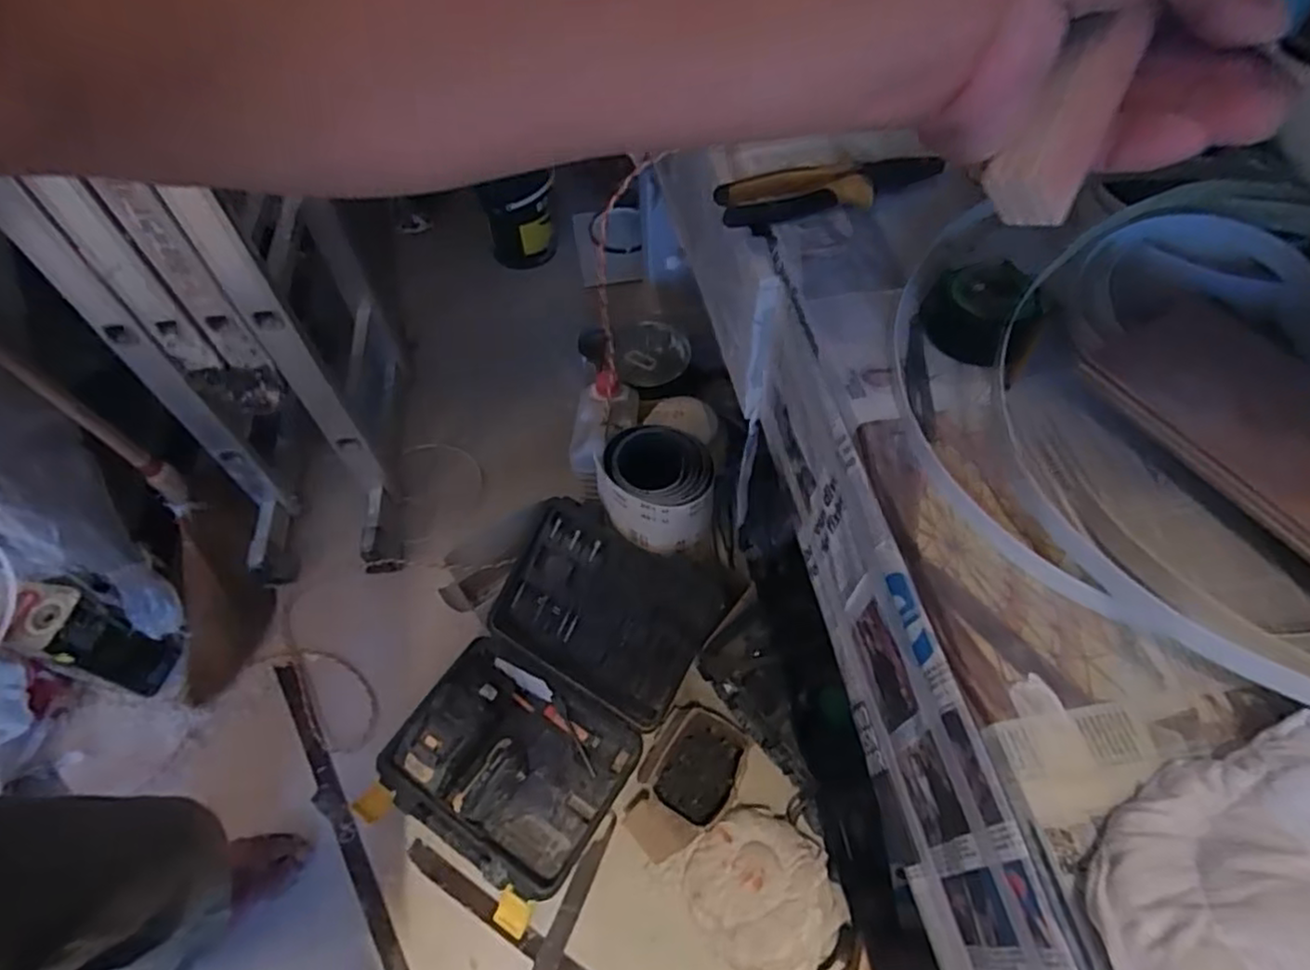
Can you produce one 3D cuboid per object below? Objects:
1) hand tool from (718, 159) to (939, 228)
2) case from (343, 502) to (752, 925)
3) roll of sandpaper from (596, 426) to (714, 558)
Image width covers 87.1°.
[{"bbox_3d":[0.144,-0.247,0.572,0.181,0.023,0.050,-11,57,-6],"label":"hand tool"},{"bbox_3d":[-0.153,0.300,1.059,0.343,0.141,0.545,28,62,18],"label":"case"},{"bbox_3d":[0.000,0.007,1.057,0.177,0.145,0.139,4,57,4],"label":"roll of sandpaper"}]

